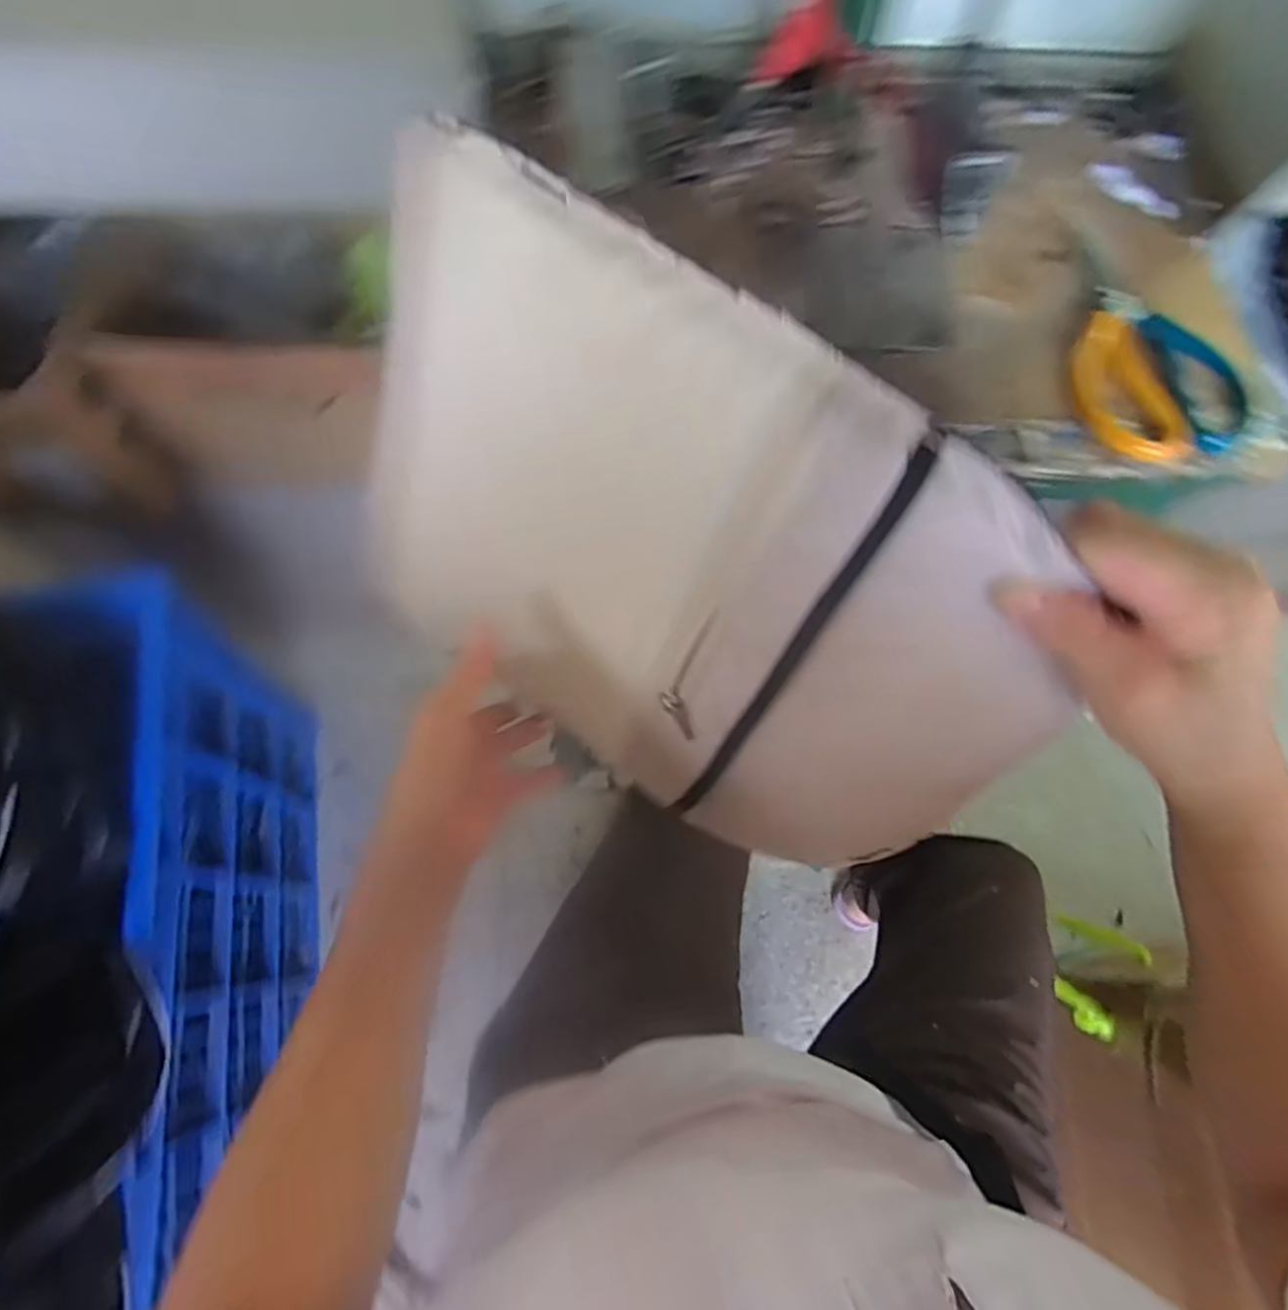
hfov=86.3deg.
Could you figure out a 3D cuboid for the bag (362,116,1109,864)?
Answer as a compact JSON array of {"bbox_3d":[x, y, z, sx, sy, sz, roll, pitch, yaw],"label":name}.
[{"bbox_3d":[0.005,-0.036,0.331,0.359,0.255,0.046,35,47,8],"label":"bag"}]

